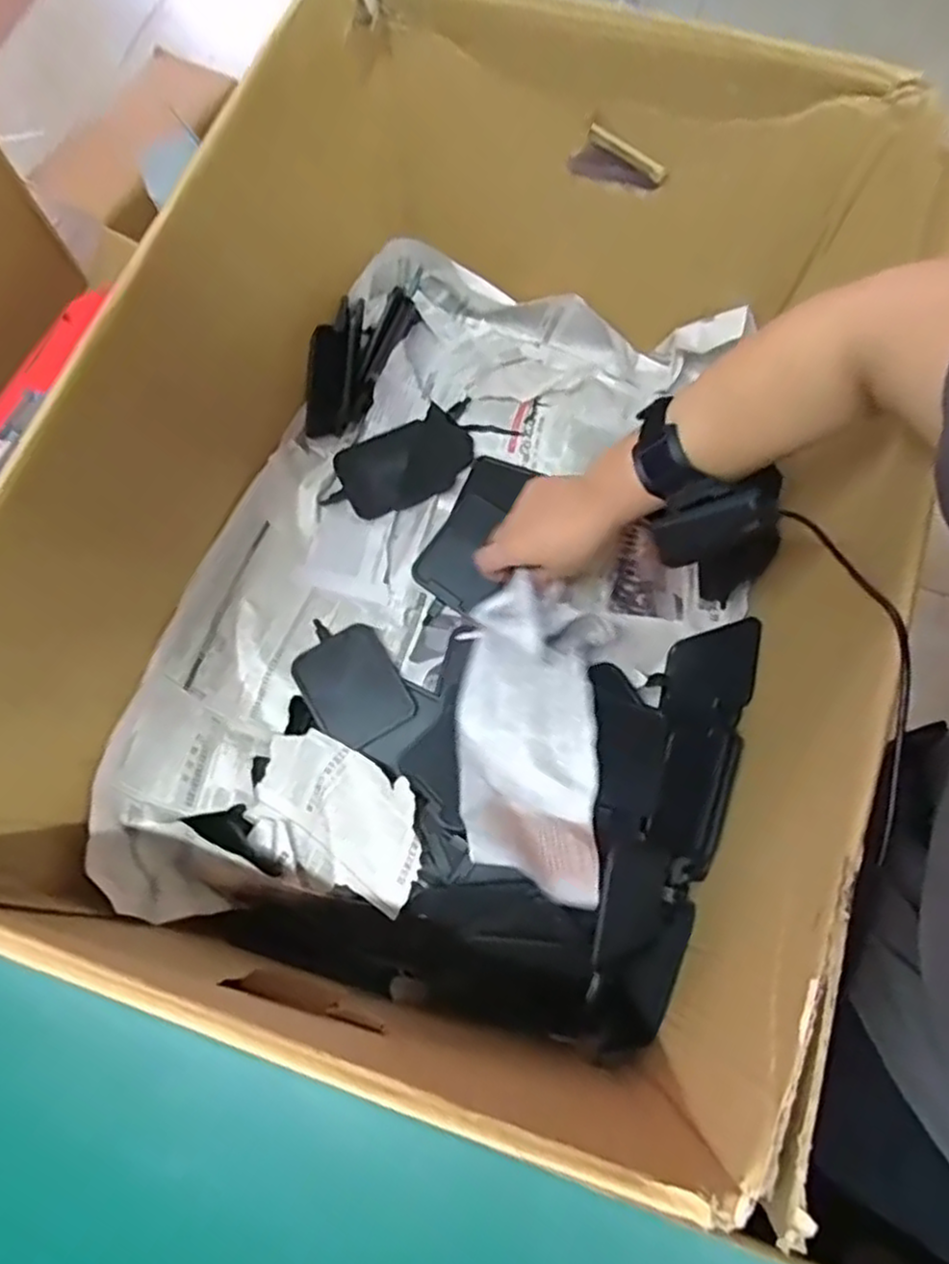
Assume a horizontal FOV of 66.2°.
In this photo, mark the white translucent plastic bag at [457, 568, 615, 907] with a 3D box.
[{"bbox_3d":[0.047,0.077,0.564,0.117,0.073,0.243,-1,61,2],"label":"white translucent plastic bag"}]

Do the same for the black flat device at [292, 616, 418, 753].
[{"bbox_3d":[-0.108,0.042,0.632,0.080,0.010,0.115,-33,74,-8],"label":"black flat device"}]

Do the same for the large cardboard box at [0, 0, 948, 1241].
[{"bbox_3d":[0.006,-0.074,0.523,0.482,0.323,0.640,13,73,7],"label":"large cardboard box"}]

